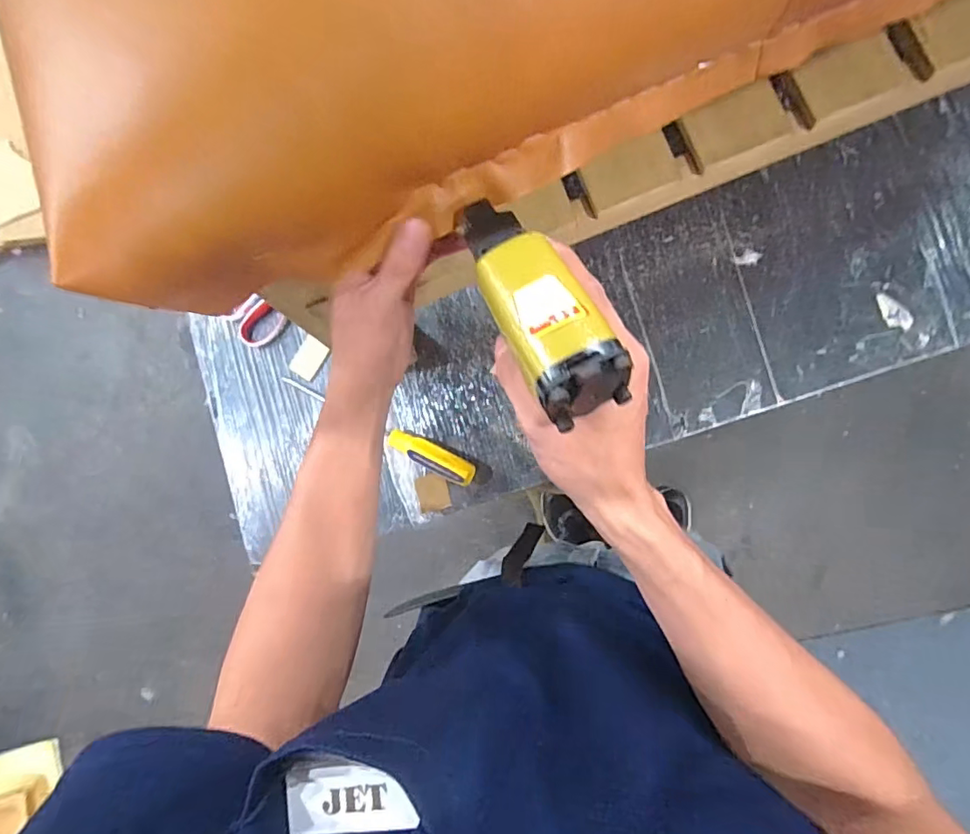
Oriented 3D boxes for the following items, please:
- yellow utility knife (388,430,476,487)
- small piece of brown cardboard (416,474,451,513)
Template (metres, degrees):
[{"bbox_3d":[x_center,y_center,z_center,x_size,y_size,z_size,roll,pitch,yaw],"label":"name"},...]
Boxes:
[{"bbox_3d":[-0.067,0.049,0.654,0.115,0.024,0.030,27,90,11],"label":"yellow utility knife"},{"bbox_3d":[-0.064,0.094,0.665,0.040,0.005,0.044,-13,83,8],"label":"small piece of brown cardboard"}]

